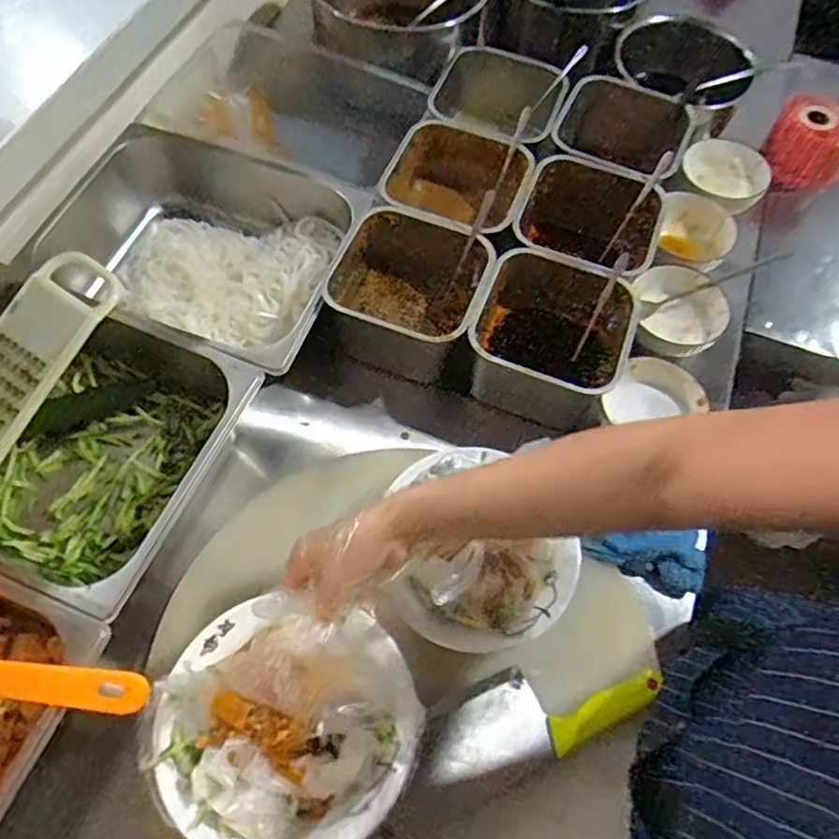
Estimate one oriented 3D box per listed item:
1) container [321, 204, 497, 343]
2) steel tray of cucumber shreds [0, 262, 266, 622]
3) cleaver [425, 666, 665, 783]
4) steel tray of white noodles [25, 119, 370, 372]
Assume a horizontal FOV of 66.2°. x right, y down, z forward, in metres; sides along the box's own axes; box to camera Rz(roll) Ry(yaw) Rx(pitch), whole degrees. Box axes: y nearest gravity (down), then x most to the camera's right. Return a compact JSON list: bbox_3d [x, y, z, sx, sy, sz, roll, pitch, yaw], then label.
[{"bbox_3d":[-0.015,-0.140,0.730,0.164,0.107,0.160,18,63,6],"label":"container"},{"bbox_3d":[-0.355,0.019,0.634,0.333,0.101,0.270,21,64,8],"label":"steel tray of cucumber shreds"},{"bbox_3d":[0.105,0.258,0.569,0.211,0.028,0.072,-11,64,-9],"label":"cleaver"},{"bbox_3d":[-0.248,-0.188,0.750,0.336,0.099,0.267,20,63,7],"label":"steel tray of white noodles"}]

